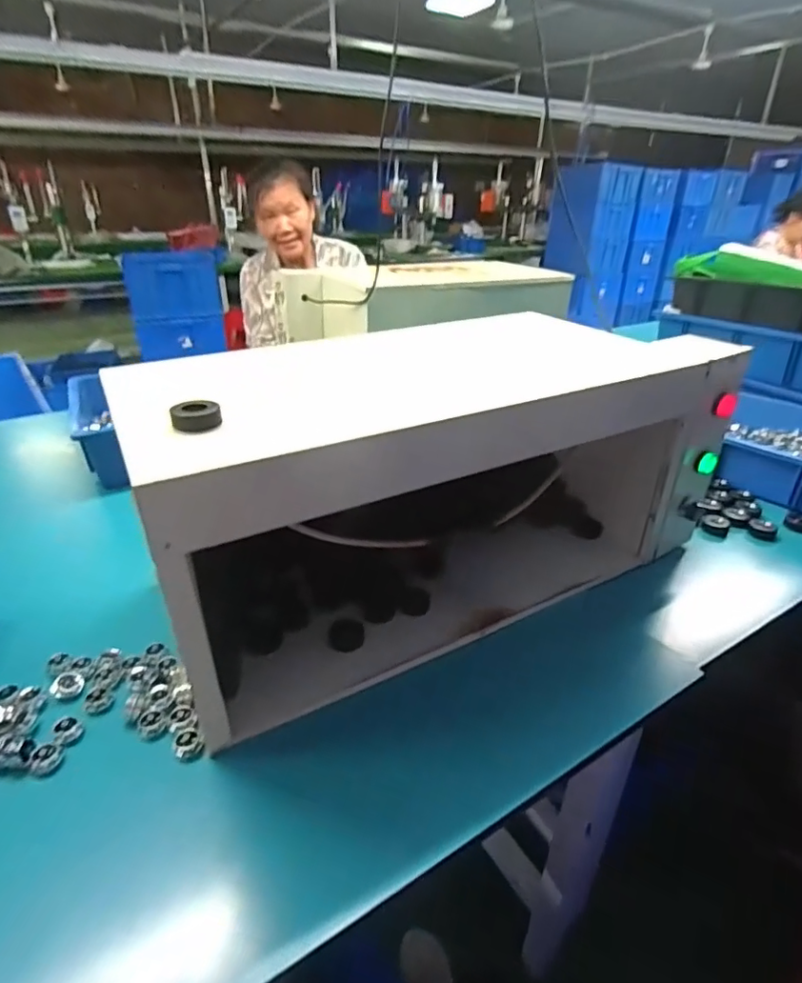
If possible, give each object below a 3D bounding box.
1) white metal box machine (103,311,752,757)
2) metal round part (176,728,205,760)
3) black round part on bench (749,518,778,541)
[{"bbox_3d":[0.059,-0.014,0.654,0.655,0.301,0.269,-14,32,-26],"label":"white metal box machine"},{"bbox_3d":[-0.189,0.224,0.476,0.021,0.013,0.027,-24,37,-38],"label":"metal round part"},{"bbox_3d":[0.537,0.055,0.798,0.037,0.021,0.033,19,33,31],"label":"black round part on bench"}]

